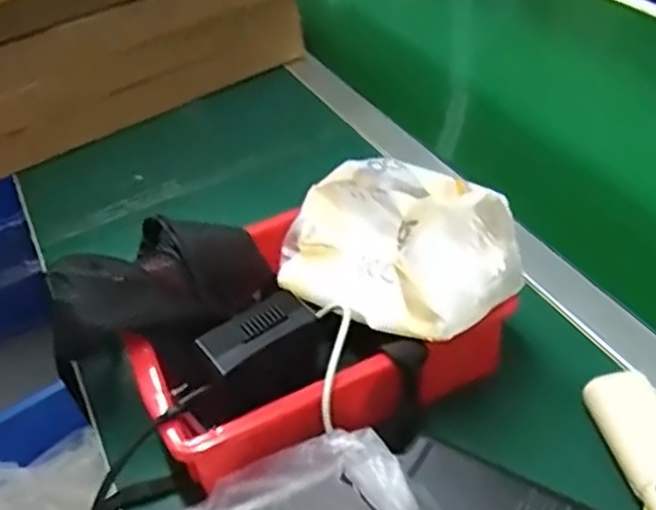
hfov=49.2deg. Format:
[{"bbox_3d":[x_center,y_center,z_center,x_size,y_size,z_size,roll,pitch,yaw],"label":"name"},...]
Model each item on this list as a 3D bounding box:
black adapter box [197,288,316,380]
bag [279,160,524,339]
[{"bbox_3d":[-0.044,0.046,0.439,0.073,0.013,0.029,-33,48,-28],"label":"black adapter box"},{"bbox_3d":[0.042,-0.008,0.484,0.105,0.093,0.168,-34,48,-28],"label":"bag"}]

